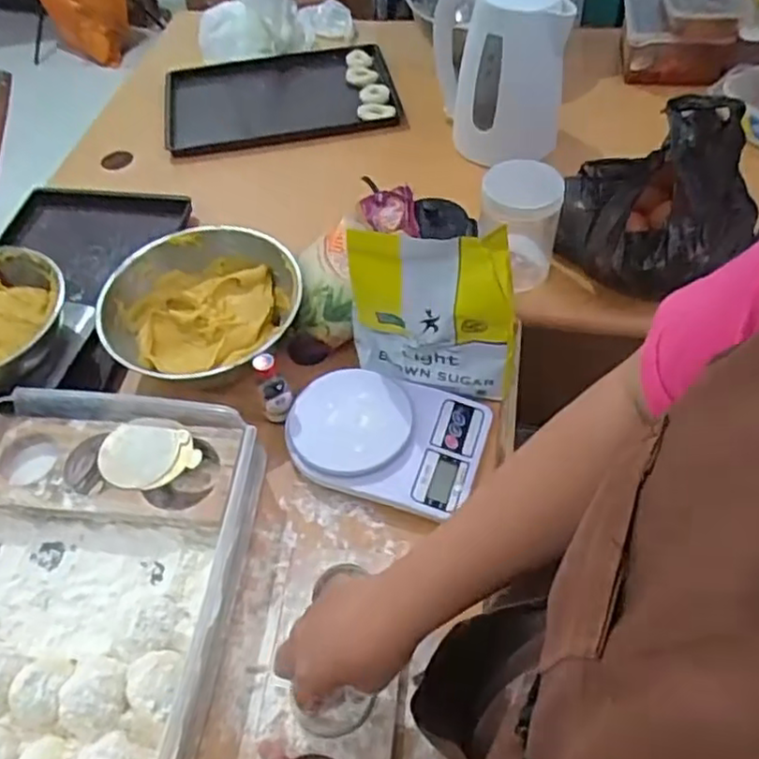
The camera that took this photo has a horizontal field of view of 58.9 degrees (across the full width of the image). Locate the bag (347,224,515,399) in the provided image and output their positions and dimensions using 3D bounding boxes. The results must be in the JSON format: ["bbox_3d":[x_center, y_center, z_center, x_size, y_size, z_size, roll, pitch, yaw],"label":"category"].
[{"bbox_3d":[0.049,-0.064,0.653,0.156,0.176,0.053,-1,52,5],"label":"bag"}]

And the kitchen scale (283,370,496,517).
[{"bbox_3d":[0.006,0.055,0.676,0.190,0.031,0.136,11,54,14],"label":"kitchen scale"}]

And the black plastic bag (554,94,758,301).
[{"bbox_3d":[0.323,-0.201,0.766,0.213,0.148,0.156,-28,56,-17],"label":"black plastic bag"}]

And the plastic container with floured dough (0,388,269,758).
[{"bbox_3d":[-0.294,0.180,0.594,0.319,0.062,0.357,2,52,7],"label":"plastic container with floured dough"}]

